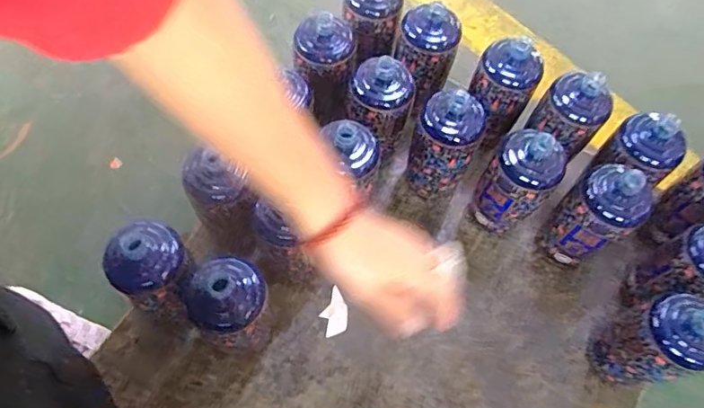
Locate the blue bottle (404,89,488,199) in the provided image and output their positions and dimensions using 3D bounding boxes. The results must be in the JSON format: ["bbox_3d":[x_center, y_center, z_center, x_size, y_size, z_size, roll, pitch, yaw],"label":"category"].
[{"bbox_3d":[0.116,-0.074,0.698,0.081,0.169,0.079,22,65,7],"label":"blue bottle"}]

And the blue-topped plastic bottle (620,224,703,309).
[{"bbox_3d":[0.392,0.088,0.646,0.073,0.176,0.072,2,65,-3],"label":"blue-topped plastic bottle"}]

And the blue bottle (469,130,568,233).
[{"bbox_3d":[0.204,-0.026,0.677,0.082,0.162,0.072,29,67,9],"label":"blue bottle"}]

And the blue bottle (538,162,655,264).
[{"bbox_3d":[0.293,0.018,0.671,0.082,0.183,0.073,38,68,13],"label":"blue bottle"}]

